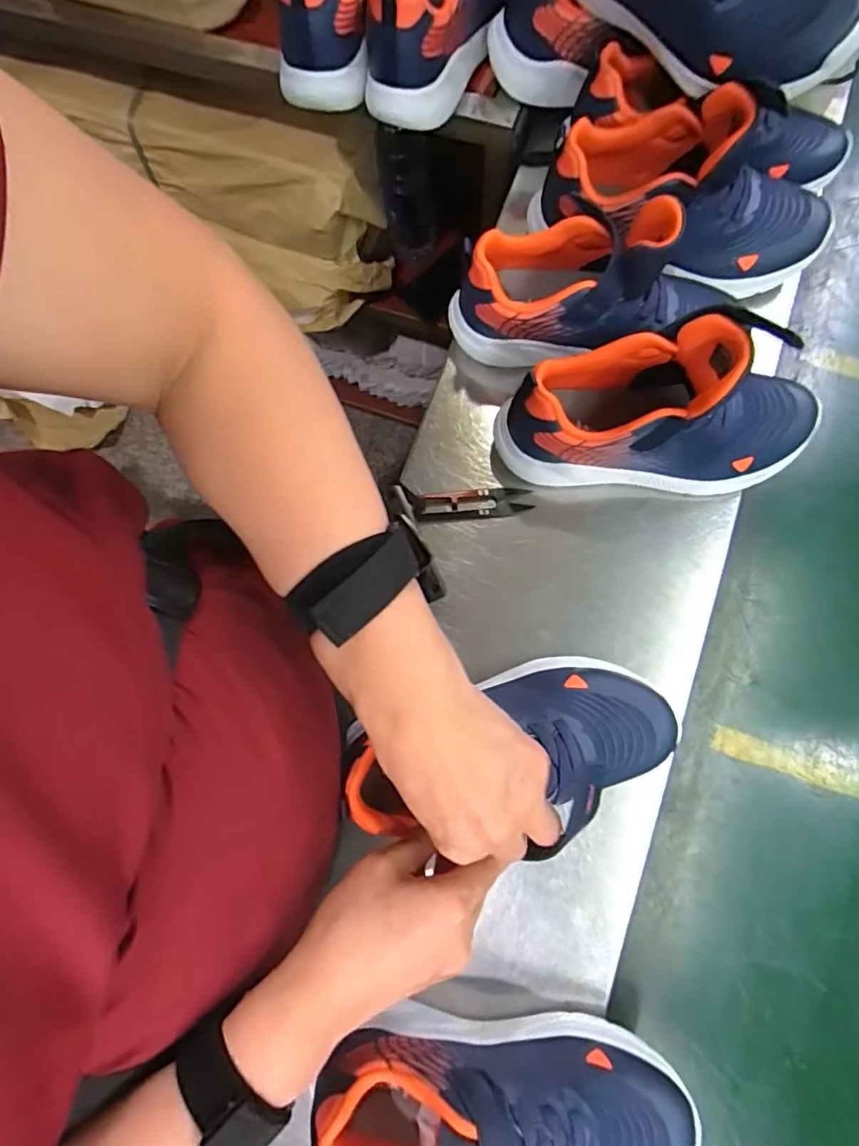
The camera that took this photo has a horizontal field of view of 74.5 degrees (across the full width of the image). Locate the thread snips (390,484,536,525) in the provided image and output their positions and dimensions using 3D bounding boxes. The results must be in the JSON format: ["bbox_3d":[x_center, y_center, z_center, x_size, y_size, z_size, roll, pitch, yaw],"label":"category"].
[{"bbox_3d":[0.035,-0.056,0.464,0.093,0.007,0.025,-4,79,4],"label":"thread snips"}]

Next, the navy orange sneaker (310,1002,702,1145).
[{"bbox_3d":[0.048,0.326,0.331,0.218,0.088,0.075,1,79,5],"label":"navy orange sneaker"}]

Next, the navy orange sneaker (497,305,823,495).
[{"bbox_3d":[0.173,-0.115,0.410,0.233,0.134,0.084,5,81,-1],"label":"navy orange sneaker"}]

